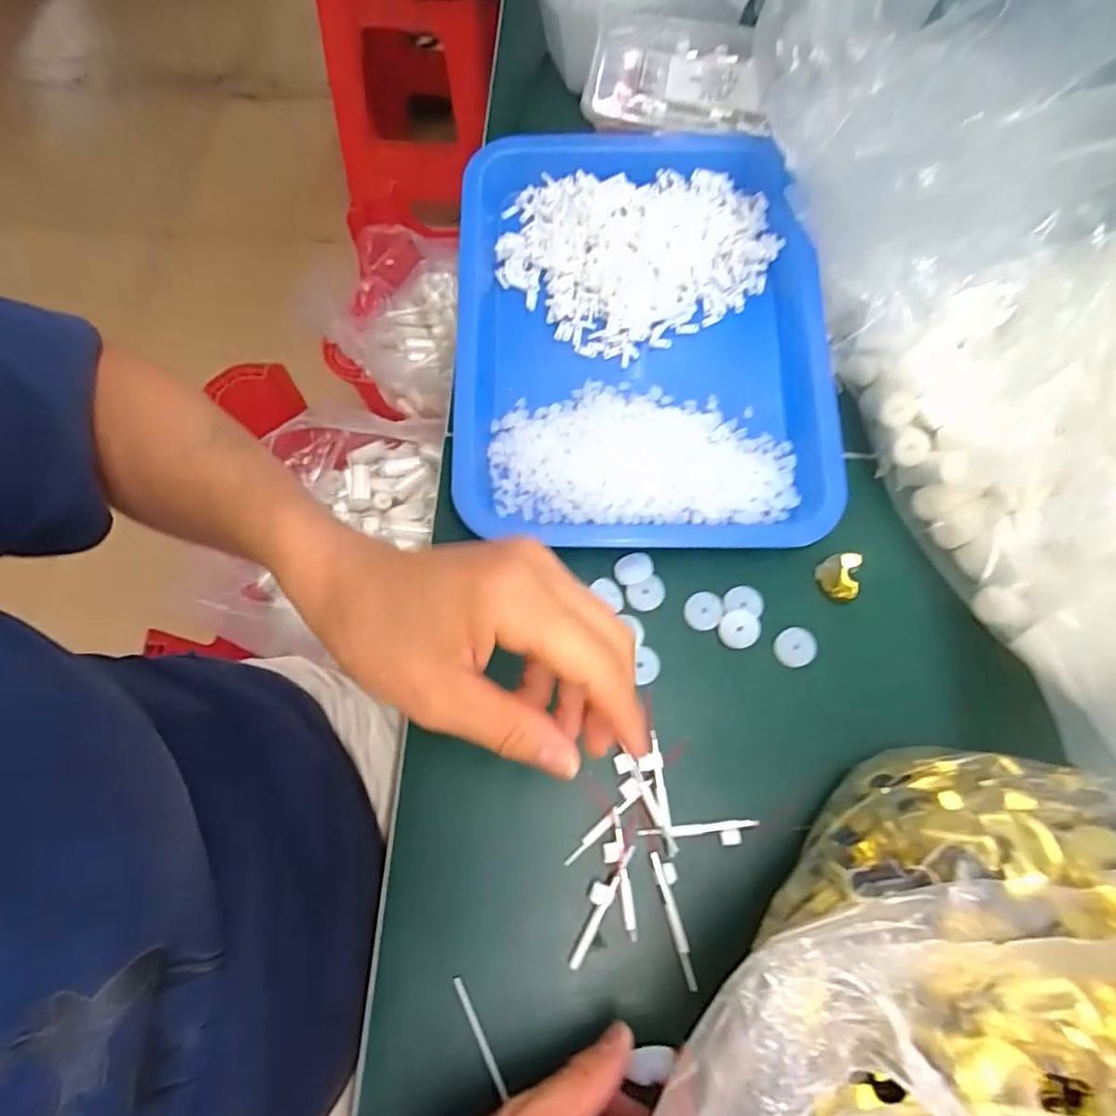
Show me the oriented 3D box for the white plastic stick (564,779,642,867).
[{"bbox_3d":[0.024,0.130,0.317,0.057,0.004,0.009,-40,80,-11],"label":"white plastic stick"}]

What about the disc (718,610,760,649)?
[{"bbox_3d":[0.102,0.040,0.352,0.021,0.008,0.021,-41,80,-11],"label":"disc"}]

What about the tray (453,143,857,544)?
[{"bbox_3d":[0.052,-0.143,0.398,0.230,0.033,0.278,1,76,-1],"label":"tray"}]

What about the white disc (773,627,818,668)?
[{"bbox_3d":[0.133,0.050,0.352,0.021,0.007,0.021,0,76,-1],"label":"white disc"}]

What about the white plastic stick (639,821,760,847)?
[{"bbox_3d":[0.070,0.138,0.313,0.059,0.004,0.011,-4,76,-3],"label":"white plastic stick"}]

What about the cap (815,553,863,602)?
[{"bbox_3d":[0.162,0.010,0.364,0.022,0.010,0.028,15,76,2],"label":"cap"}]

